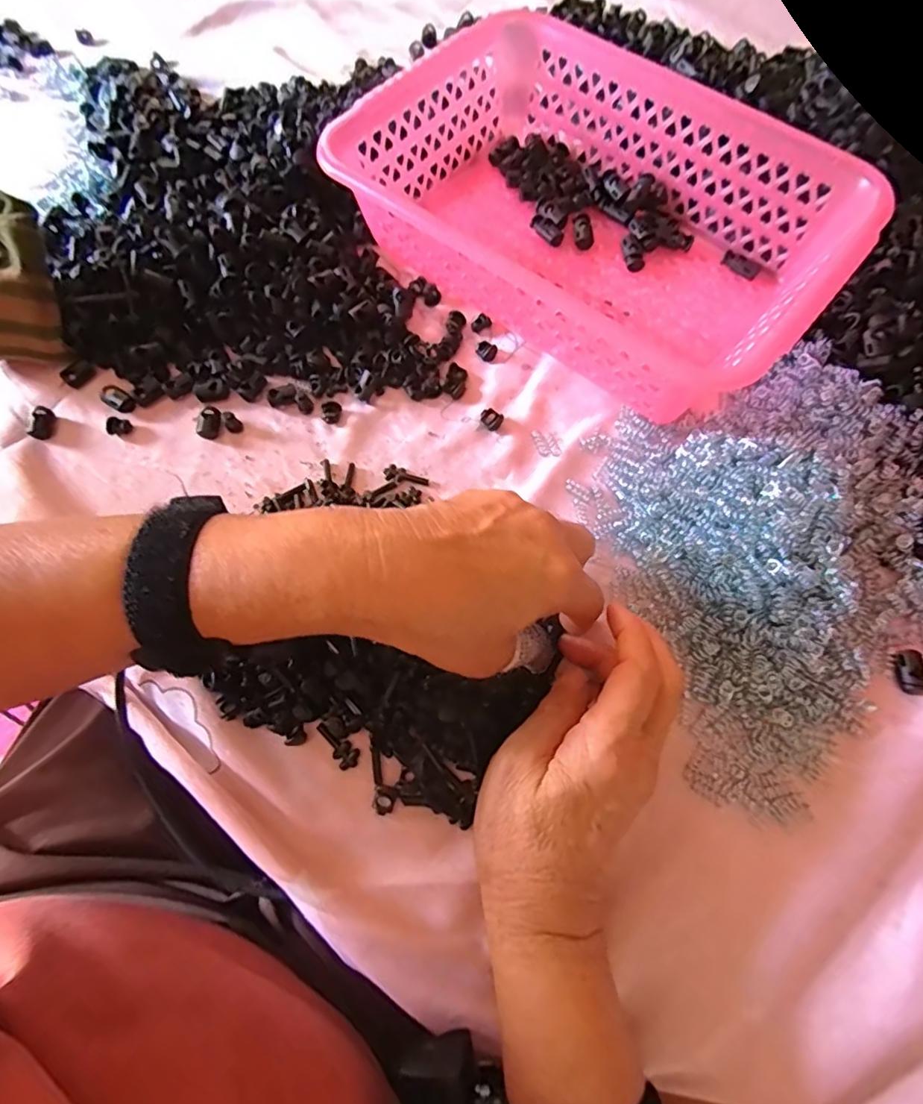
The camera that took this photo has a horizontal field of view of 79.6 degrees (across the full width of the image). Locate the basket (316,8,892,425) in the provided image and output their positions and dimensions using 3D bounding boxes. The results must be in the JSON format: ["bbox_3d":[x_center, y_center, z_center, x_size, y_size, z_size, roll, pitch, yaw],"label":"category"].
[{"bbox_3d":[0.090,-0.225,0.373,0.299,0.077,0.200,38,75,14],"label":"basket"}]

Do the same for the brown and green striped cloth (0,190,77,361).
[{"bbox_3d":[-0.300,-0.174,0.359,0.065,0.027,0.094,-10,108,-14],"label":"brown and green striped cloth"}]

